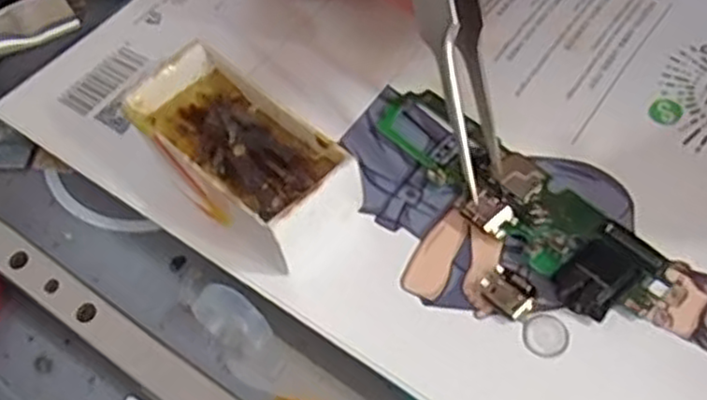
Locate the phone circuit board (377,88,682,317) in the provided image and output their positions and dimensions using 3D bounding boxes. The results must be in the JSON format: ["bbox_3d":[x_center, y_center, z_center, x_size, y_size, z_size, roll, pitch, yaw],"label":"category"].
[{"bbox_3d":[0.029,-0.002,0.139,0.019,0.004,0.064,-39,60,-16],"label":"phone circuit board"}]

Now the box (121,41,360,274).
[{"bbox_3d":[-0.020,-0.008,0.142,0.023,0.018,0.050,-42,61,-17],"label":"box"}]

